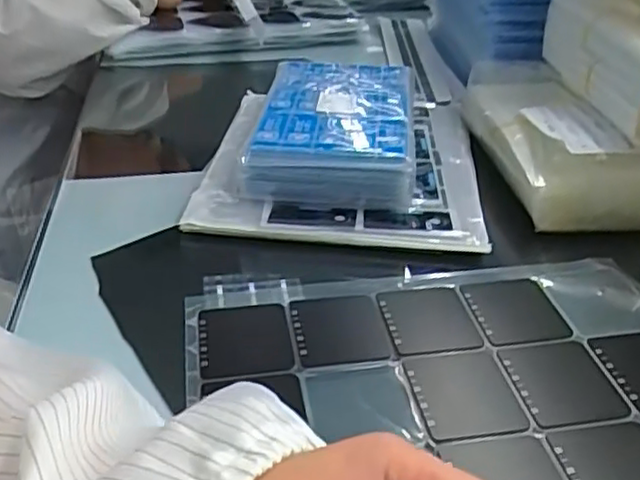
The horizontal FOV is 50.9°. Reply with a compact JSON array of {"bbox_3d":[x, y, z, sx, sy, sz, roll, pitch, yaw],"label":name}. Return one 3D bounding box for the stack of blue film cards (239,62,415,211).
[{"bbox_3d":[0.013,-0.088,0.534,0.116,0.051,0.179,3,33,5],"label":"stack of blue film cards"}]

